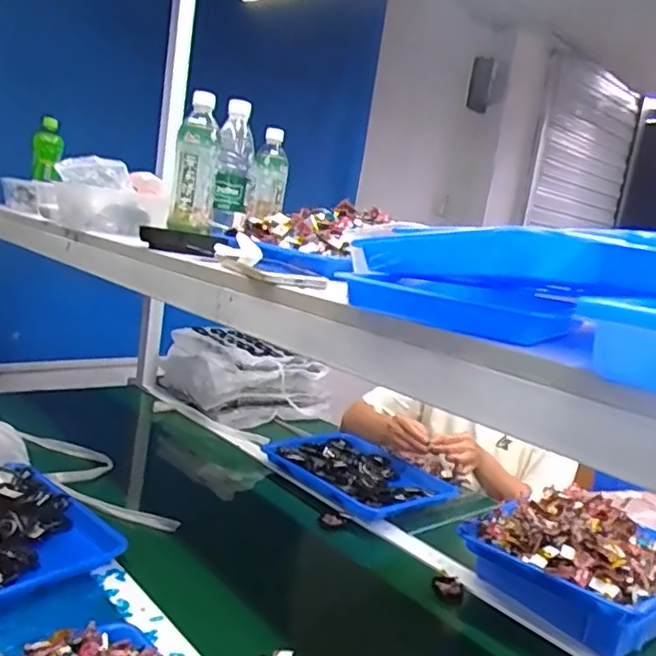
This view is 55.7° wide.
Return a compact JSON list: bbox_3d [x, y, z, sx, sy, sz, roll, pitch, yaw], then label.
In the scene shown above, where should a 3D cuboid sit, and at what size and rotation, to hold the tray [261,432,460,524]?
[{"bbox_3d":[0.059,0.287,1.233,0.250,0.049,0.331,-1,13,-42],"label":"tray"}]

